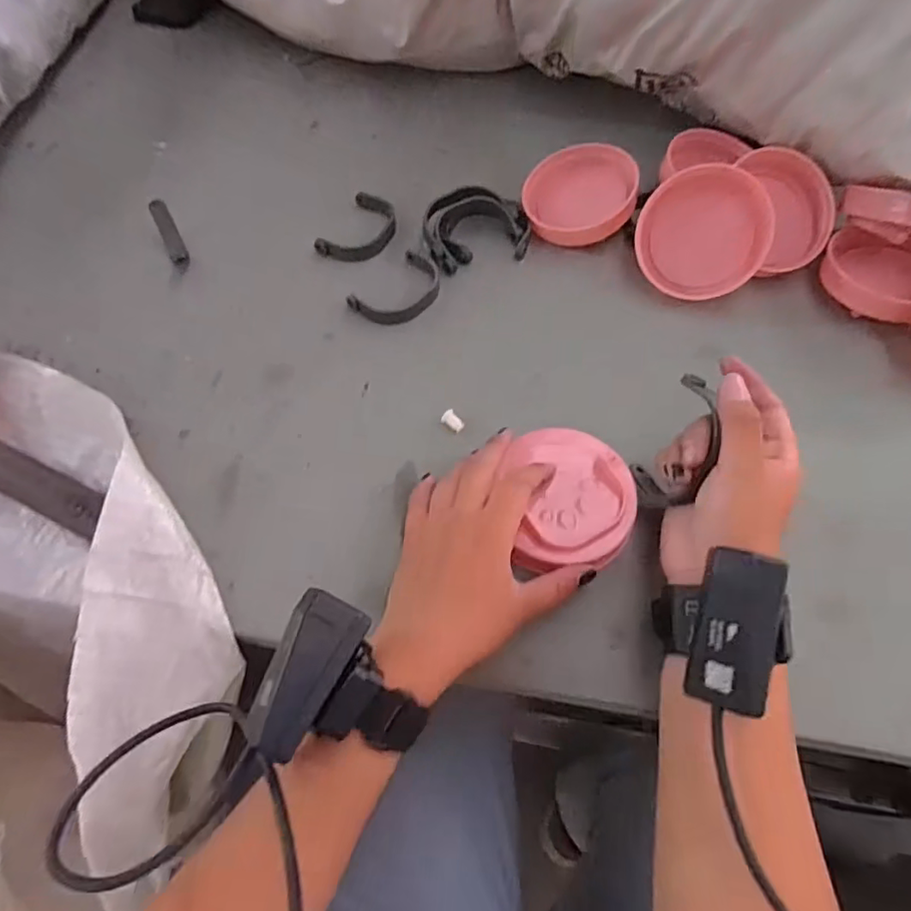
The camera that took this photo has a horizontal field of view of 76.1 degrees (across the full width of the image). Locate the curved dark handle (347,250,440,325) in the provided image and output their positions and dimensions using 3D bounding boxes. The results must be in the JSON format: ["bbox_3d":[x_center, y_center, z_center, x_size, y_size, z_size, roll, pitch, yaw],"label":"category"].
[{"bbox_3d":[-0.045,-0.132,0.471,0.047,0.013,0.074,38,68,20],"label":"curved dark handle"}]

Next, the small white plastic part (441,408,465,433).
[{"bbox_3d":[-0.002,-0.024,0.407,0.011,0.007,0.016,-41,67,-20],"label":"small white plastic part"}]

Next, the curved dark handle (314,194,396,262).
[{"bbox_3d":[-0.080,-0.200,0.510,0.052,0.009,0.084,21,63,13],"label":"curved dark handle"}]

